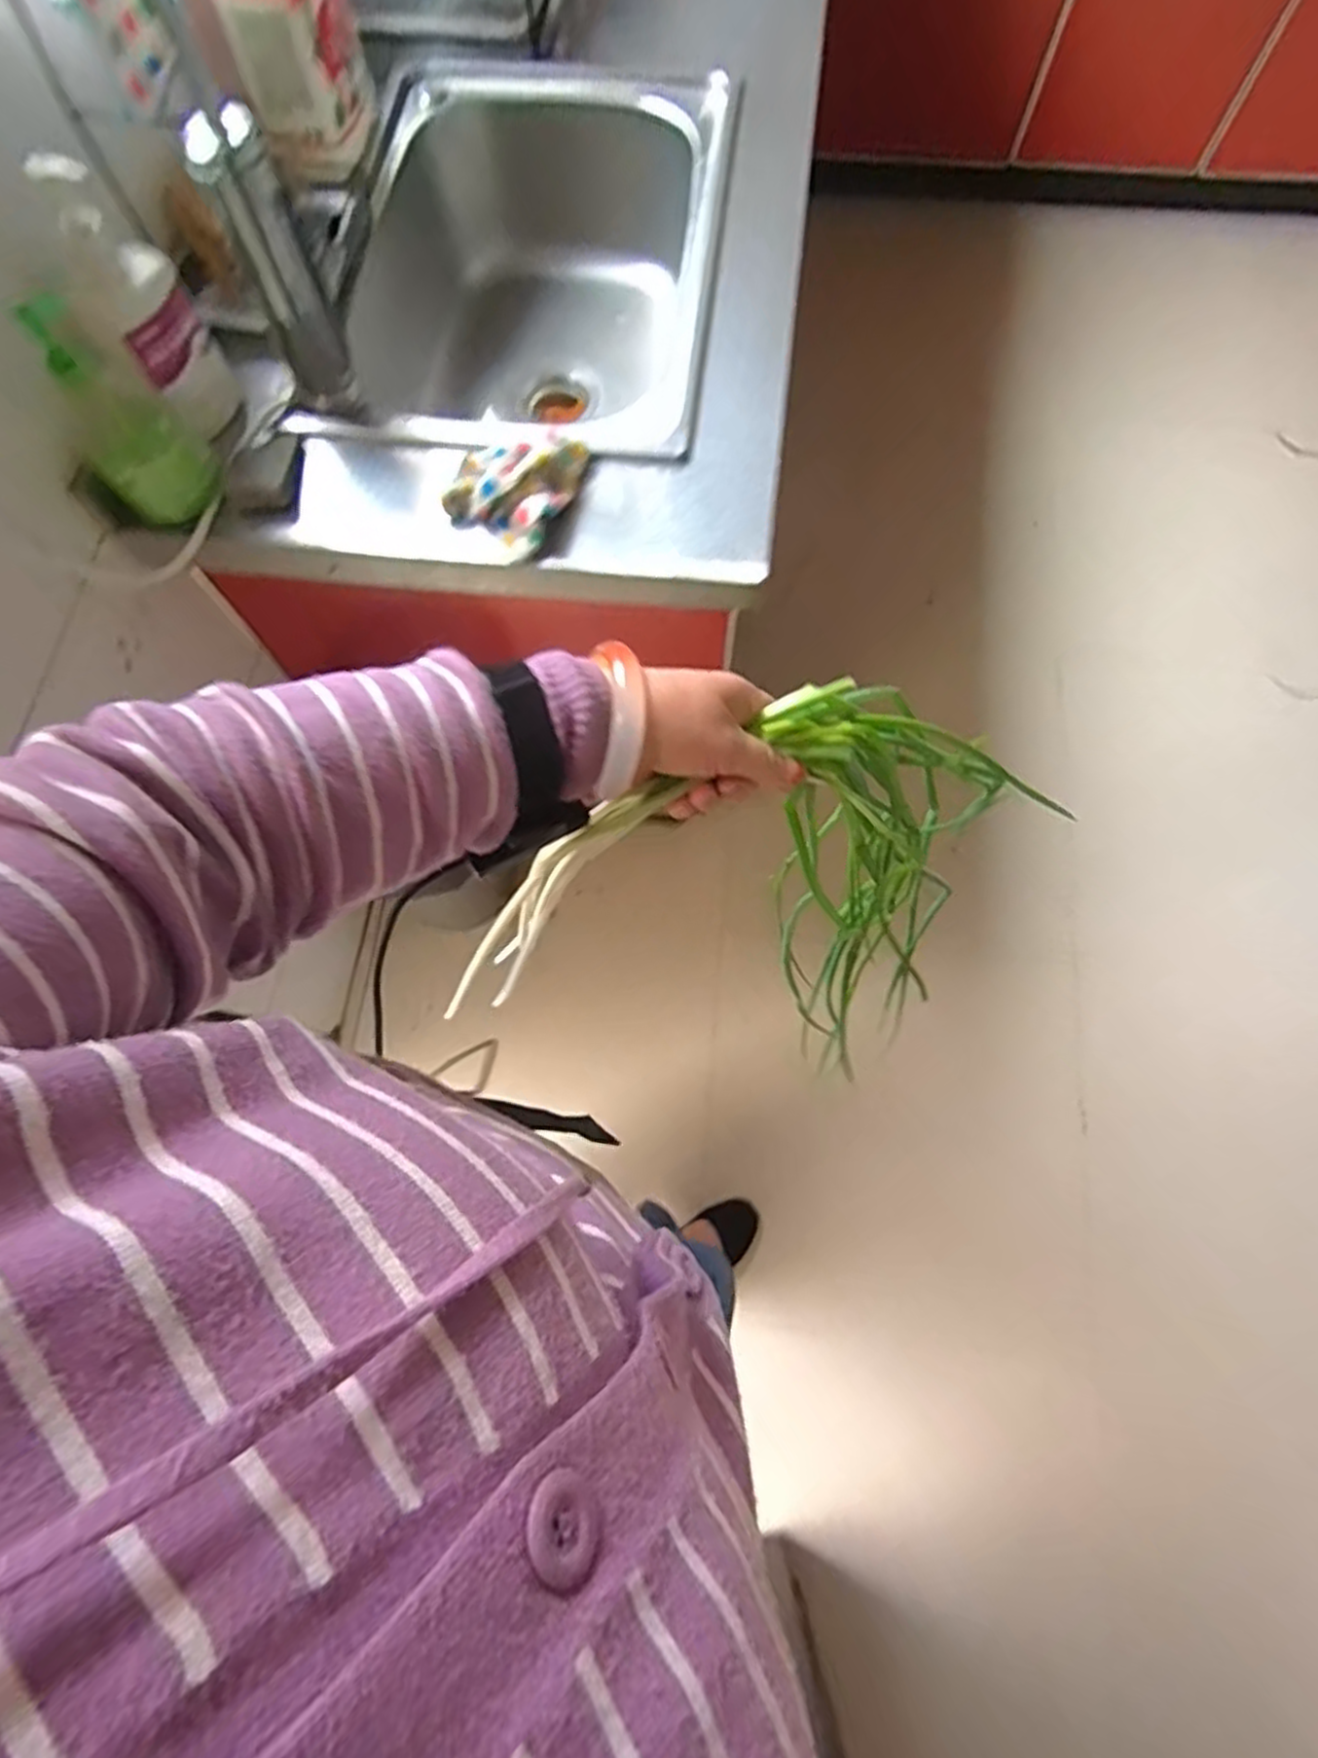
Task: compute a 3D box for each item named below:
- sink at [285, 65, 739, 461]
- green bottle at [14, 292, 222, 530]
[{"bbox_3d":[-0.117,-0.619,0.861,0.366,0.228,0.526,7,72,5],"label":"sink"},{"bbox_3d":[-0.433,-0.372,0.612,0.081,0.152,0.066,-37,74,-9],"label":"green bottle"}]

